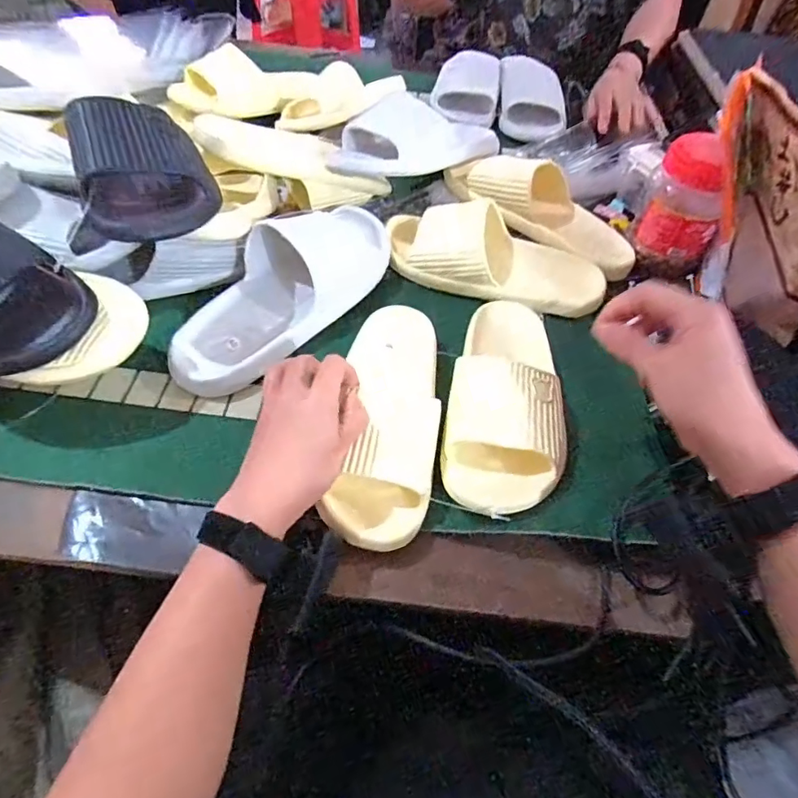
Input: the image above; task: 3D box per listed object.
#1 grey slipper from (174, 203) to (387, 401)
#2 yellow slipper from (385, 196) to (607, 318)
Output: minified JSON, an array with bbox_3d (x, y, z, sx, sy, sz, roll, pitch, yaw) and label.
[{"bbox_3d":[-0.114,-0.121,0.514,0.120,0.066,0.277,39,60,22],"label":"grey slipper"},{"bbox_3d":[0.107,-0.164,0.572,0.247,0.062,0.100,14,54,7],"label":"yellow slipper"}]

